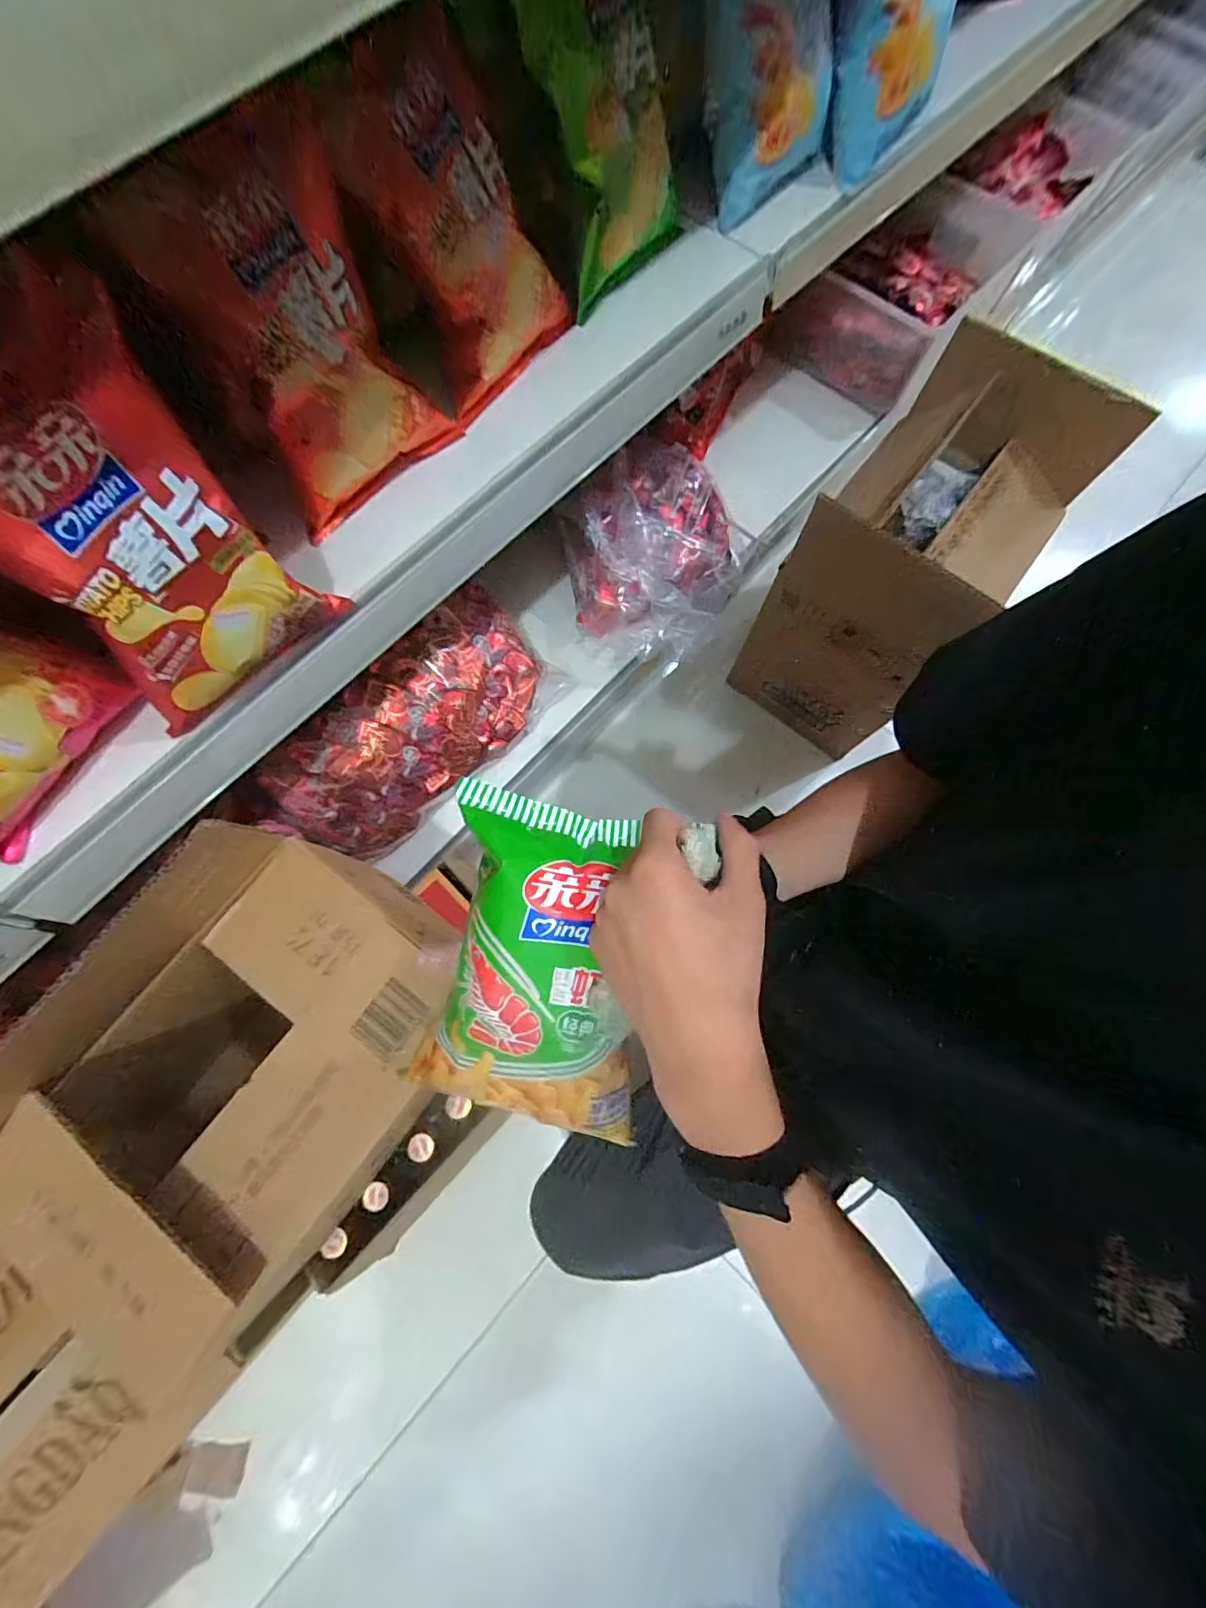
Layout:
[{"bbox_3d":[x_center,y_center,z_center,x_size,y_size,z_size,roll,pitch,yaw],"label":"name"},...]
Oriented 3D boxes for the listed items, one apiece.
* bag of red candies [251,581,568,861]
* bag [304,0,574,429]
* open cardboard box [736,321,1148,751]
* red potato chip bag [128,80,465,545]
[{"bbox_3d":[-0.226,-0.094,0.664,0.138,0.146,0.384,37,79,9],"label":"bag of red candies"},{"bbox_3d":[-0.109,-0.462,0.432,0.154,0.213,0.060,-46,62,-8],"label":"bag"},{"bbox_3d":[0.430,-0.340,0.783,0.245,0.422,0.391,35,78,8],"label":"open cardboard box"},{"bbox_3d":[-0.206,-0.333,0.389,0.077,0.186,0.156,37,78,9],"label":"red potato chip bag"}]

